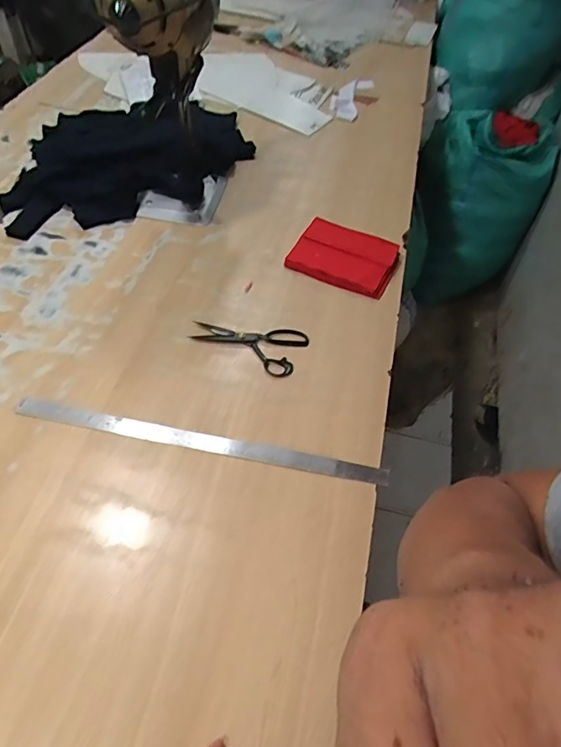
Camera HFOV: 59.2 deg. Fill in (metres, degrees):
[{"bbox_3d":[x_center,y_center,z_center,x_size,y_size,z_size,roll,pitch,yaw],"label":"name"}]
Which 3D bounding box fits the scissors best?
[{"bbox_3d":[-0.060,-0.067,0.937,0.207,0.015,0.113,21,54,12],"label":"scissors"}]

